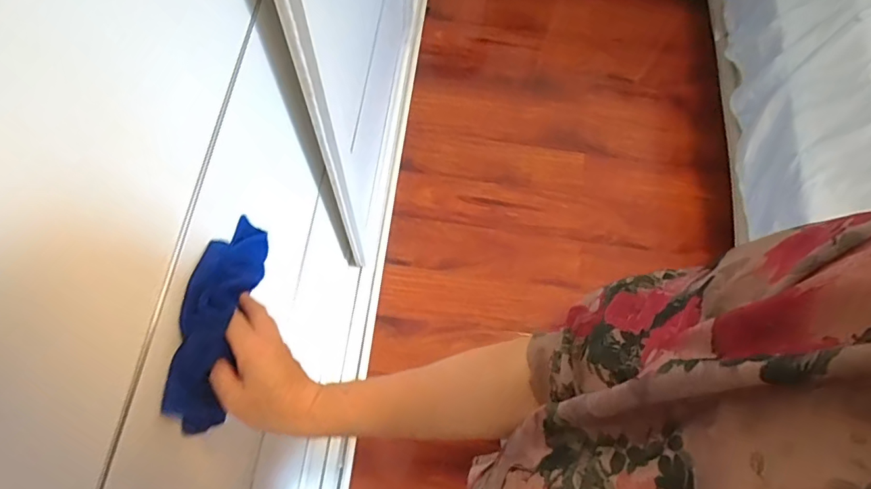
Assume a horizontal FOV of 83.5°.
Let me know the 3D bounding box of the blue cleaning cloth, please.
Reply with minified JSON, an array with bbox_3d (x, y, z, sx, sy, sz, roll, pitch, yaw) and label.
[{"bbox_3d":[-0.197,0.058,0.461,0.033,0.098,0.205,6,59,1],"label":"blue cleaning cloth"}]

